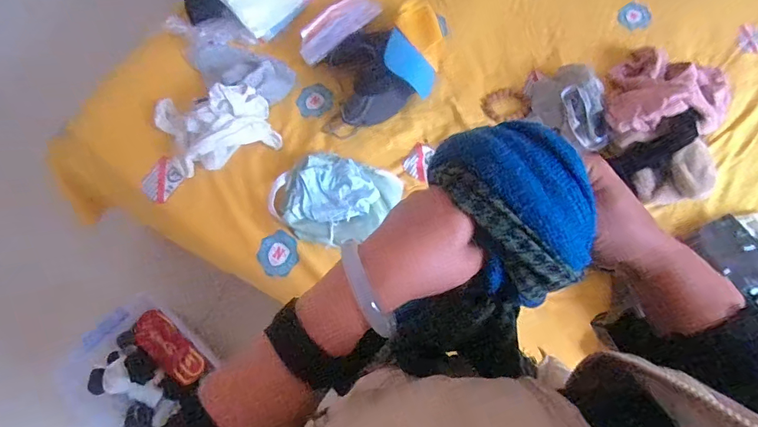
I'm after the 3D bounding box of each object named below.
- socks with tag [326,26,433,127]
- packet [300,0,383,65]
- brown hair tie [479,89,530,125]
[{"bbox_3d":[0.011,-0.308,0.936,0.220,0.097,0.207,-11,71,-5],"label":"socks with tag"},{"bbox_3d":[-0.097,-0.424,0.969,0.196,0.043,0.064,-34,74,9],"label":"packet"},{"bbox_3d":[0.285,-0.247,0.971,0.099,0.024,0.081,-18,72,-8],"label":"brown hair tie"}]

